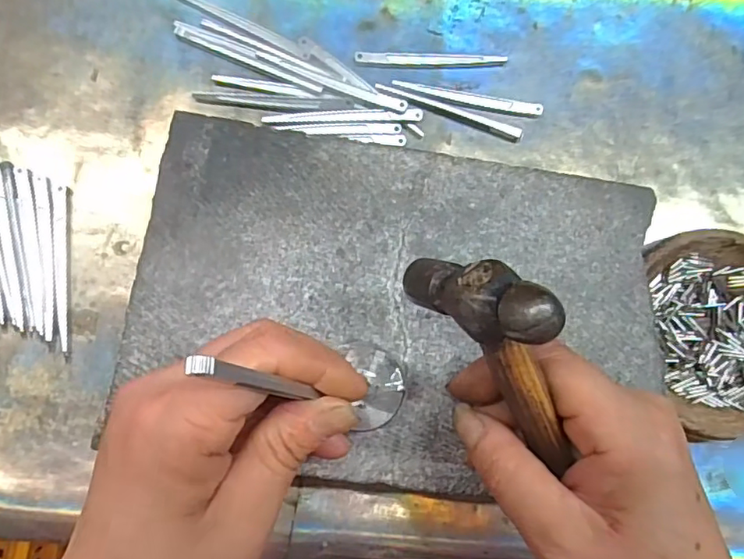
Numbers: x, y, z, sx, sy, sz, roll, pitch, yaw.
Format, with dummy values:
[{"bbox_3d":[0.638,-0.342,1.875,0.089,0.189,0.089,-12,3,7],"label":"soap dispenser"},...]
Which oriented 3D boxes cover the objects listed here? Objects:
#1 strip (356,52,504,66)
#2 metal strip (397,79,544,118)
[{"bbox_3d":[0.035,-0.130,0.319,0.088,0.004,0.007,-2,84,-5],"label":"strip"},{"bbox_3d":[0.057,-0.106,0.318,0.087,0.005,0.009,8,83,-3],"label":"metal strip"}]

